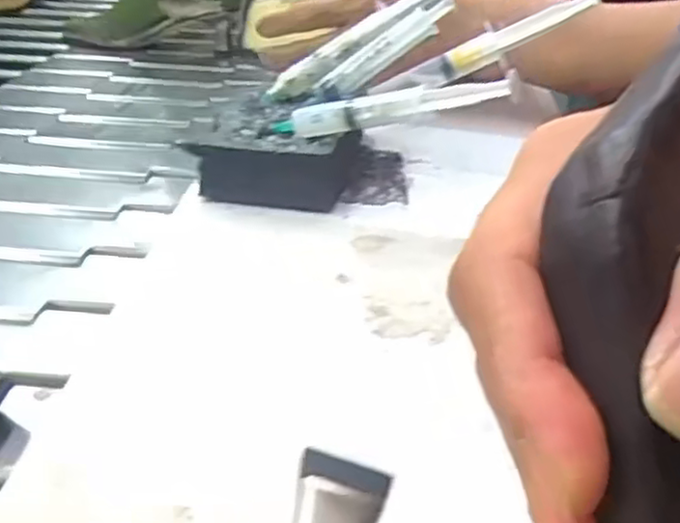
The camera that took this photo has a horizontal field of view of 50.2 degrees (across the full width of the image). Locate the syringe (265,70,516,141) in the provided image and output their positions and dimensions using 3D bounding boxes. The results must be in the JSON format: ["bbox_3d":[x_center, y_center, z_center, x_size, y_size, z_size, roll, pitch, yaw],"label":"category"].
[{"bbox_3d":[0.023,-0.080,0.381,0.141,0.016,0.011,-4,19,31],"label":"syringe"}]

